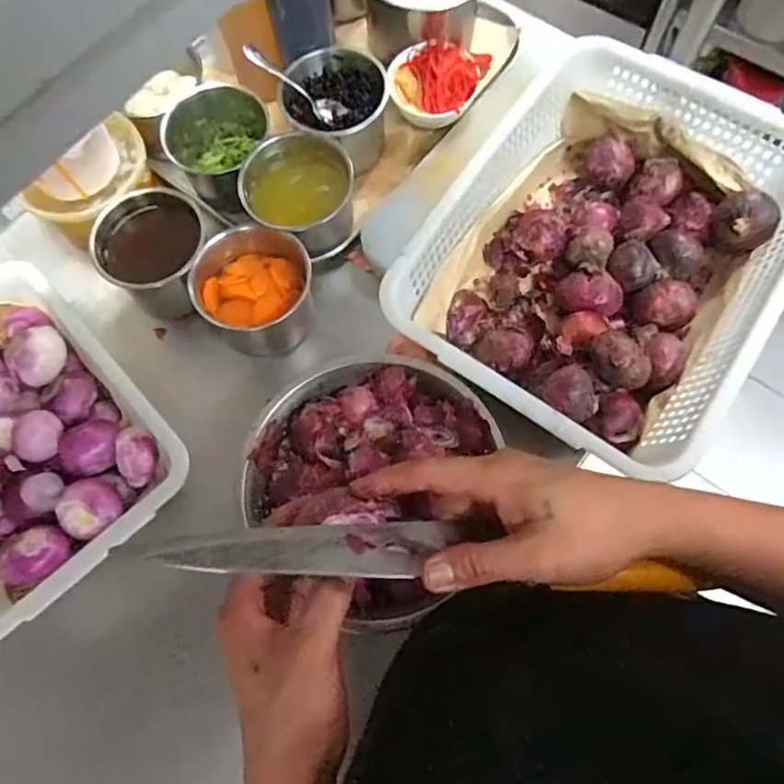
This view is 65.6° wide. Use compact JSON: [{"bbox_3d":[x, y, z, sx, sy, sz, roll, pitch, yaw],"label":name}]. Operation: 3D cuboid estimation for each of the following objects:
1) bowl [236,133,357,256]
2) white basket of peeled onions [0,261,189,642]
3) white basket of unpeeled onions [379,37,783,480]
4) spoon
[{"bbox_3d":[-0.102,-0.218,0.678,0.118,0.075,0.102,-15,71,-3],"label":"bowl"},{"bbox_3d":[-0.364,0.042,0.575,0.235,0.081,0.310,-42,75,-11],"label":"white basket of peeled onions"},{"bbox_3d":[0.211,-0.134,0.602,0.295,0.112,0.392,34,76,13],"label":"white basket of unpeeled onions"},{"bbox_3d":[-0.110,-0.352,0.695,0.125,0.015,0.028,28,71,-25],"label":"spoon"}]

